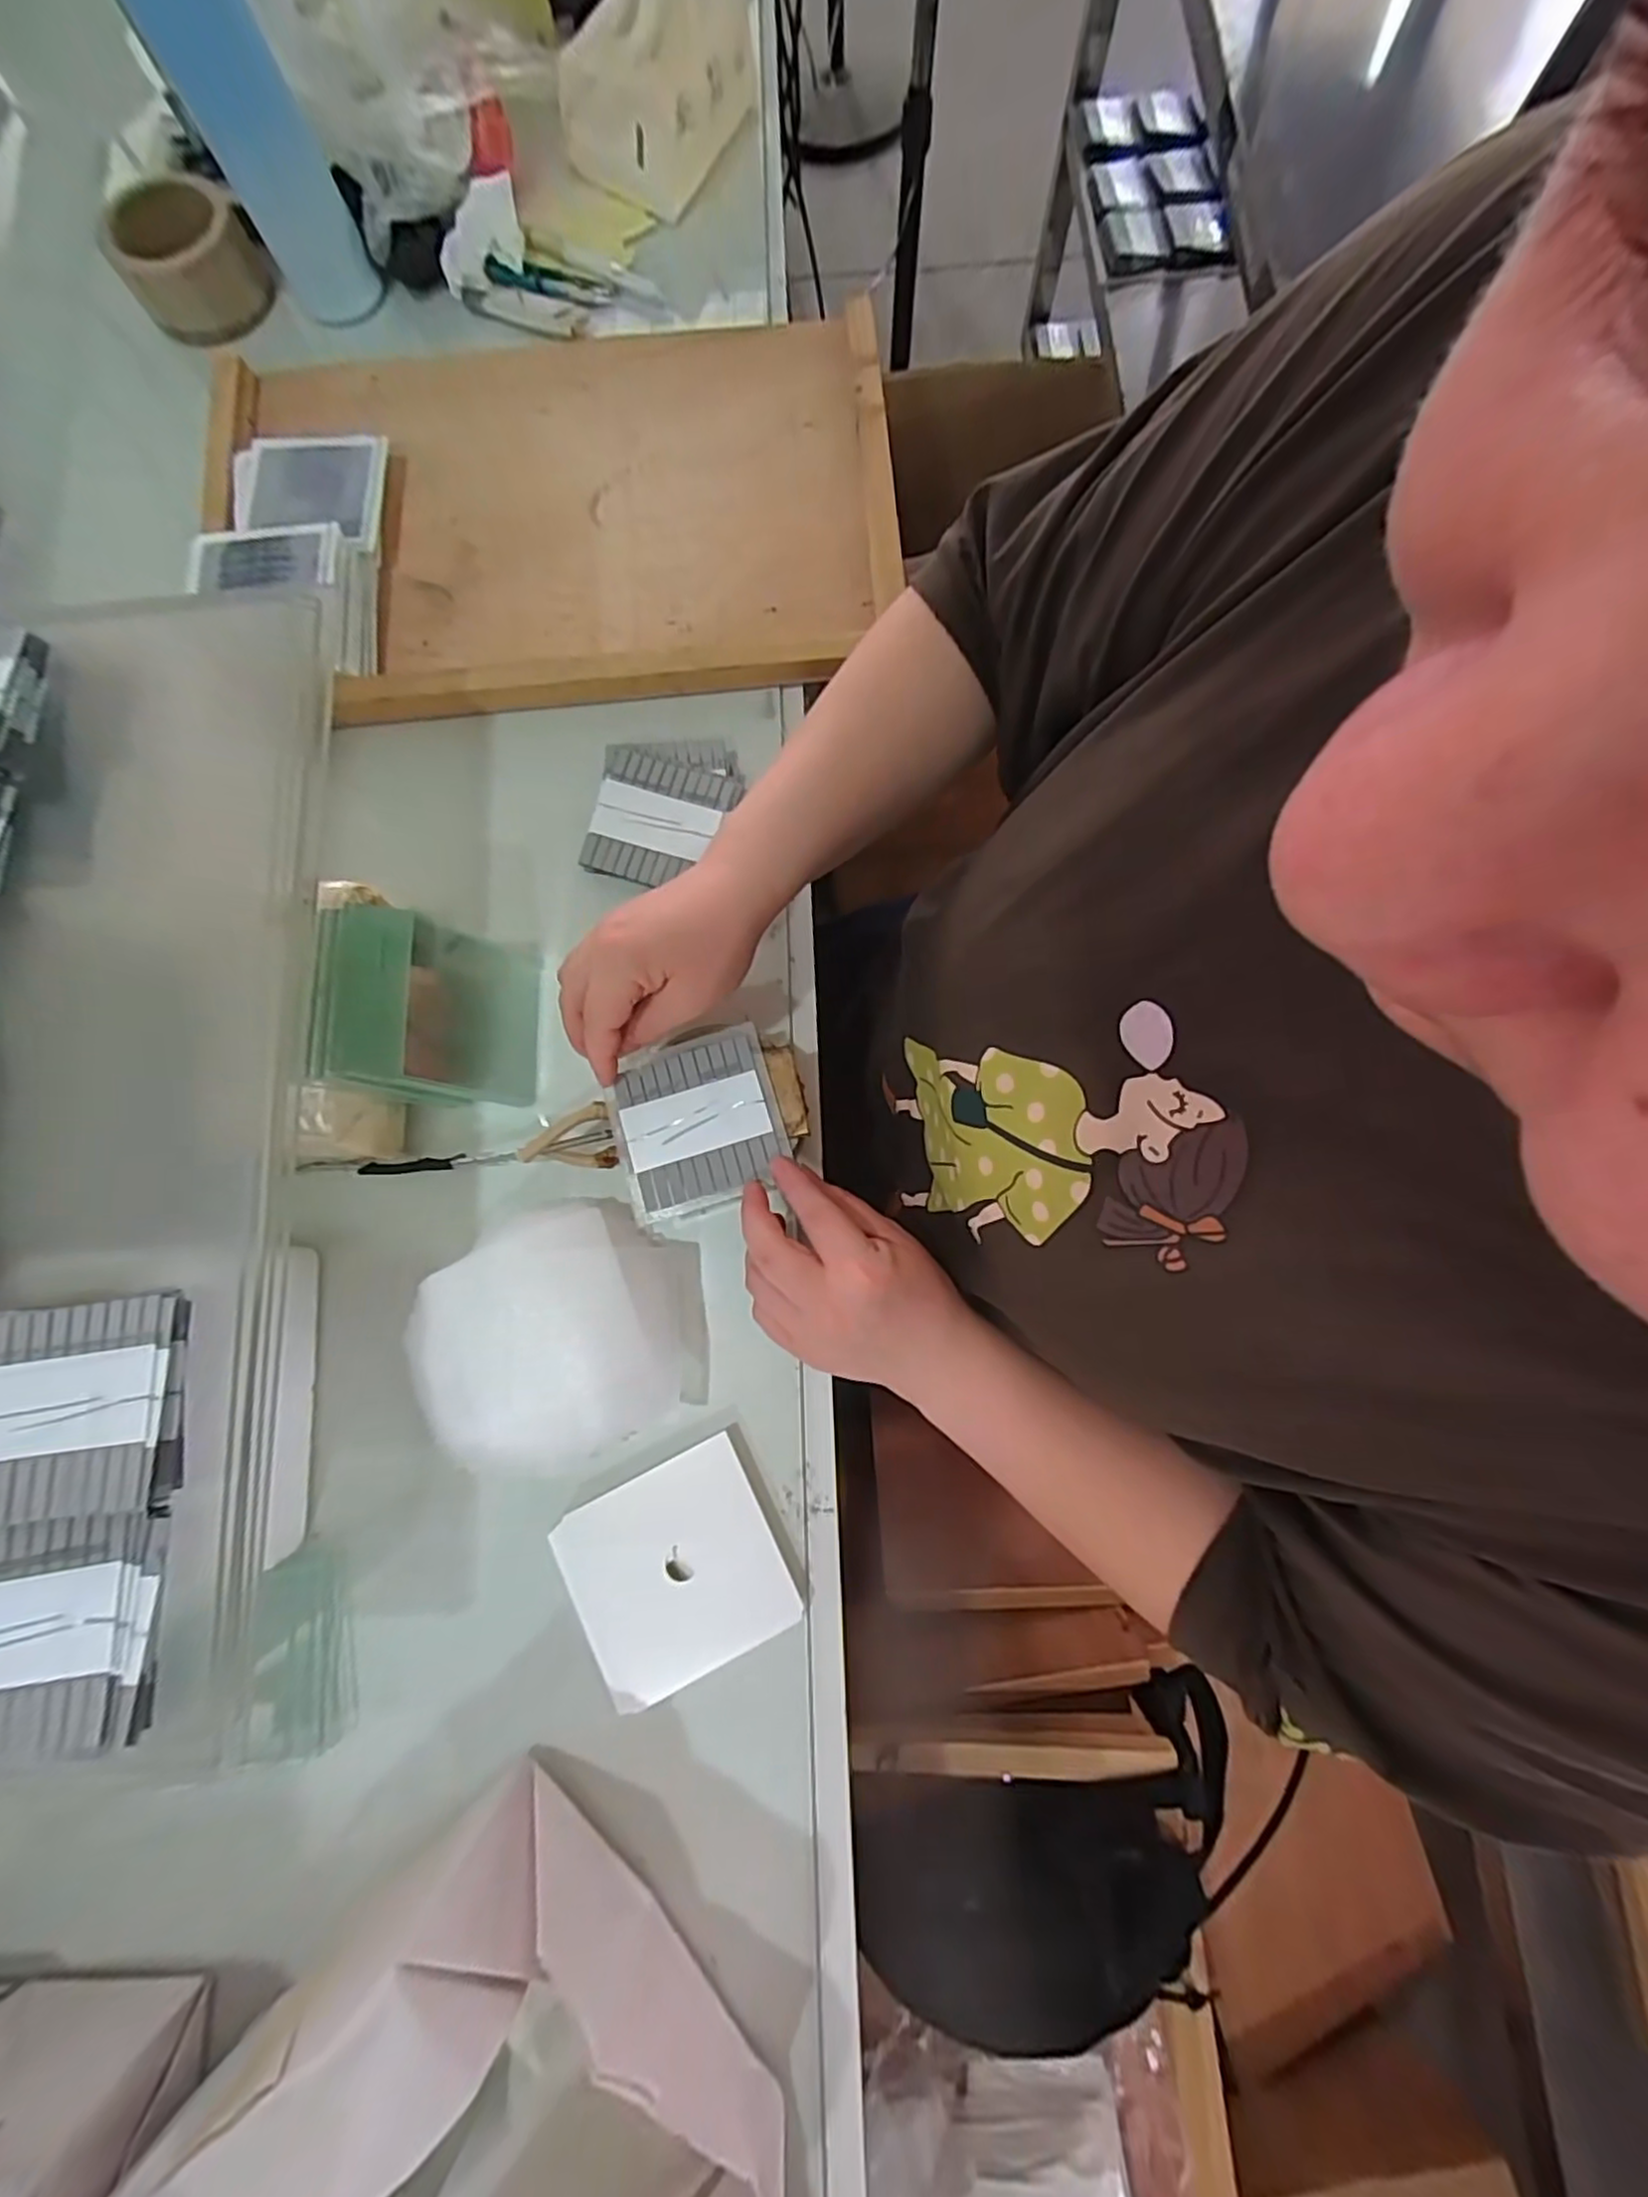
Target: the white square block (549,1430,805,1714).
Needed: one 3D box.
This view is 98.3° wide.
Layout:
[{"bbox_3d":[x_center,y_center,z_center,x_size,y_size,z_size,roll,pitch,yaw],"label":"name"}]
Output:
[{"bbox_3d":[-0.079,0.250,0.378,0.104,0.019,0.097,-28,80,-4],"label":"white square block"}]

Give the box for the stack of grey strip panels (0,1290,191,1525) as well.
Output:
[{"bbox_3d":[-0.302,0.123,0.284,0.084,0.011,0.080,-7,79,0],"label":"stack of grey strip panels"}]

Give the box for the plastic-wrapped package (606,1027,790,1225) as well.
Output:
[{"bbox_3d":[-0.069,0.012,0.387,0.089,0.008,0.088,-16,79,-2],"label":"plastic-wrapped package"}]

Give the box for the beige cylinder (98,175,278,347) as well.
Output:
[{"bbox_3d":[-0.482,-0.642,0.550,0.101,0.055,0.095,-28,80,-4],"label":"beige cylinder"}]

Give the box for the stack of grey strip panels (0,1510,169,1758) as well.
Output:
[{"bbox_3d":[-0.298,0.201,0.268,0.087,0.009,0.078,-5,79,0],"label":"stack of grey strip panels"}]

